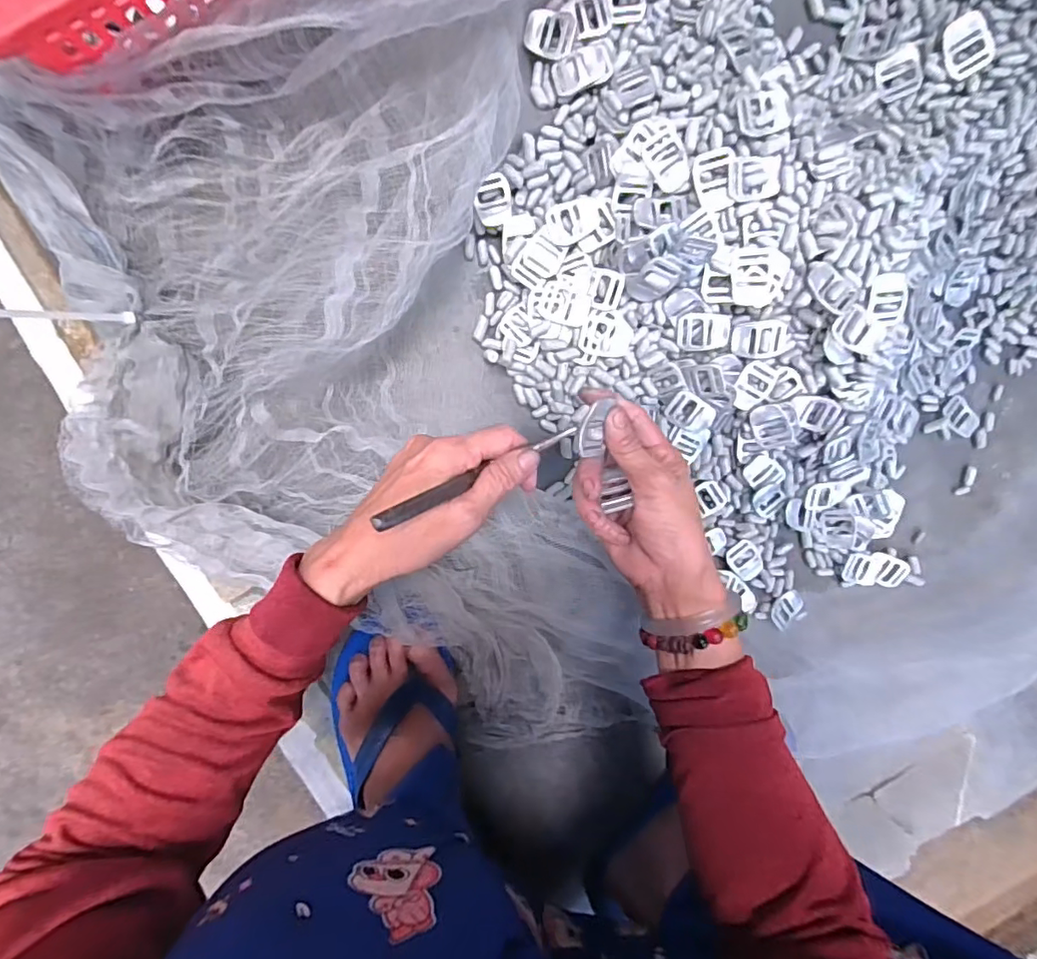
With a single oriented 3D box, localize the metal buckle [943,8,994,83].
[{"bbox_3d":[0.332,-0.320,0.405,0.028,0.008,0.040,-22,112,26],"label":"metal buckle"}]

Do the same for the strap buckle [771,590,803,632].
[{"bbox_3d":[0.257,0.125,0.523,0.025,0.005,0.037,40,93,-9],"label":"strap buckle"}]

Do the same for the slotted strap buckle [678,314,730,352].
[{"bbox_3d":[0.146,-0.116,0.433,0.038,0.004,0.031,8,128,17],"label":"slotted strap buckle"}]

